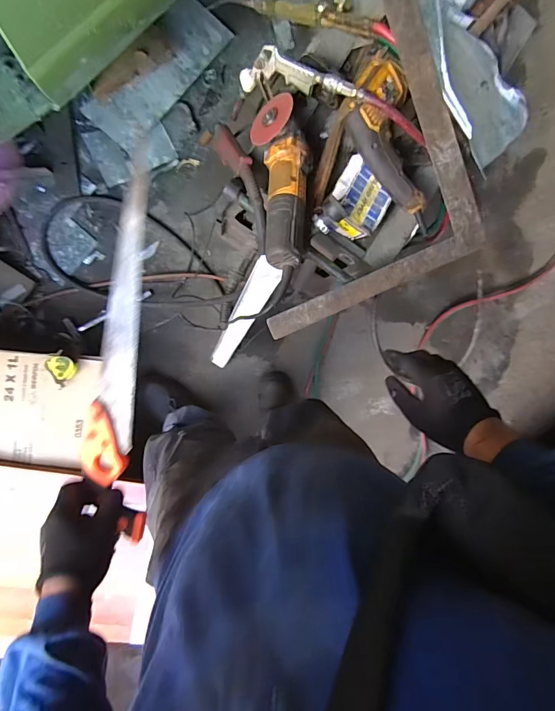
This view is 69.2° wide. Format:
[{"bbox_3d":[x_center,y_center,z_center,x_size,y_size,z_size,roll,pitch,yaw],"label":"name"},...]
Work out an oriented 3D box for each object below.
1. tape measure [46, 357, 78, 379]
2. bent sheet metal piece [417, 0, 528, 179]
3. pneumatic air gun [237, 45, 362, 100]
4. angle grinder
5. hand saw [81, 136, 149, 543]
[{"bbox_3d":[-0.550,0.029,1.032,0.060,0.035,0.067,-36,99,-3],"label":"tape measure"},{"bbox_3d":[0.310,-0.477,0.663,0.142,0.075,0.316,-23,98,-5],"label":"bent sheet metal piece"},{"bbox_3d":[0.032,-0.442,0.647,0.225,0.070,0.039,26,91,19],"label":"pneumatic air gun"},{"bbox_3d":[0.009,-0.268,0.625,0.085,0.067,0.274,-1,76,-7],"label":"angle grinder"},{"bbox_3d":[-0.194,-0.002,0.518,0.081,0.040,0.481,7,98,-8],"label":"hand saw"}]

